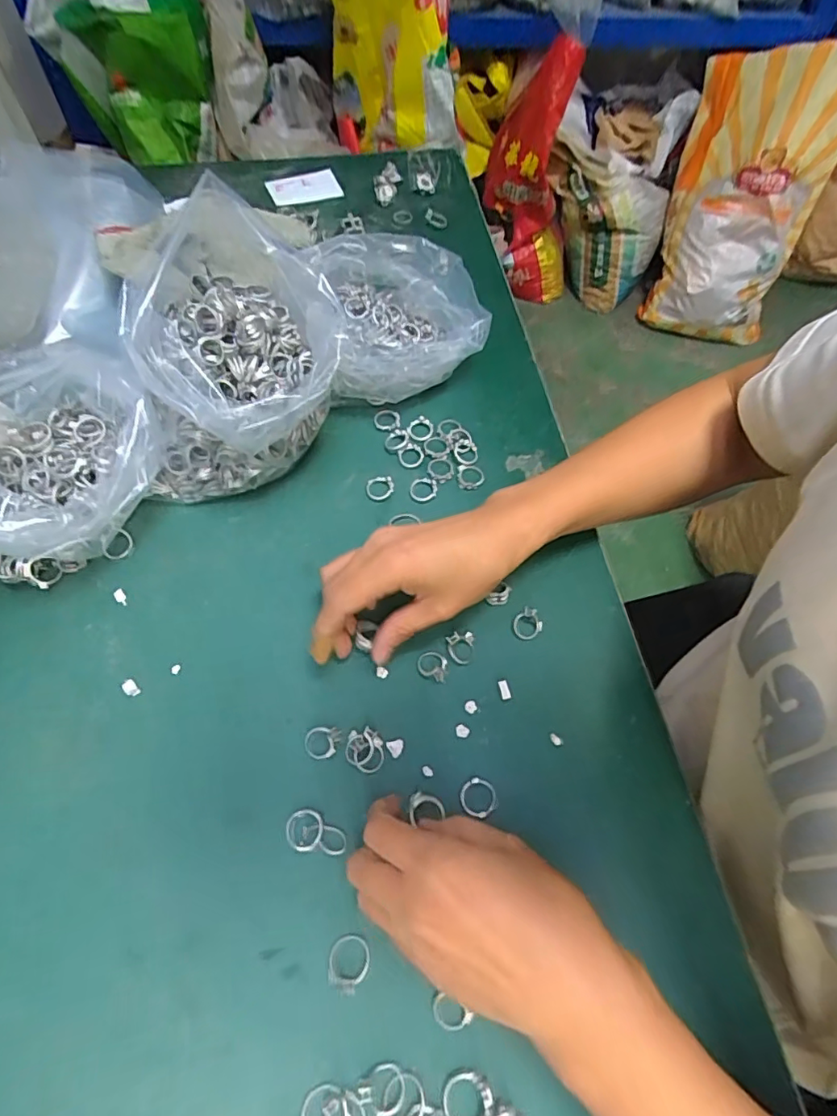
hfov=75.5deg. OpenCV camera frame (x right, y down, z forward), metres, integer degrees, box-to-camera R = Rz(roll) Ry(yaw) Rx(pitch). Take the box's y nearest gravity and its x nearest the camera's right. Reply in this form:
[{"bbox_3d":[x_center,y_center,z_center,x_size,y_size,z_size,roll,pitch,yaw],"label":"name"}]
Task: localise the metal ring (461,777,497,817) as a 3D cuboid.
[{"bbox_3d":[0.034,0.136,0.307,0.020,0.004,0.019,1,62,-2],"label":"metal ring"}]

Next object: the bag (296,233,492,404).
[{"bbox_3d":[-0.015,-0.191,0.434,0.131,0.088,0.100,-19,64,-12],"label":"bag"}]

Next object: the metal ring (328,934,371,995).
[{"bbox_3d":[-0.035,0.202,0.270,0.020,0.004,0.023,27,64,12],"label":"metal ring"}]

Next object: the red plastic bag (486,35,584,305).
[{"bbox_3d":[0.333,-1.043,1.507,0.280,0.580,0.224,15,61,5],"label":"red plastic bag"}]

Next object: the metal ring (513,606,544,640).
[{"bbox_3d":[0.073,0.043,0.356,0.018,0.004,0.022,39,67,17],"label":"metal ring"}]

